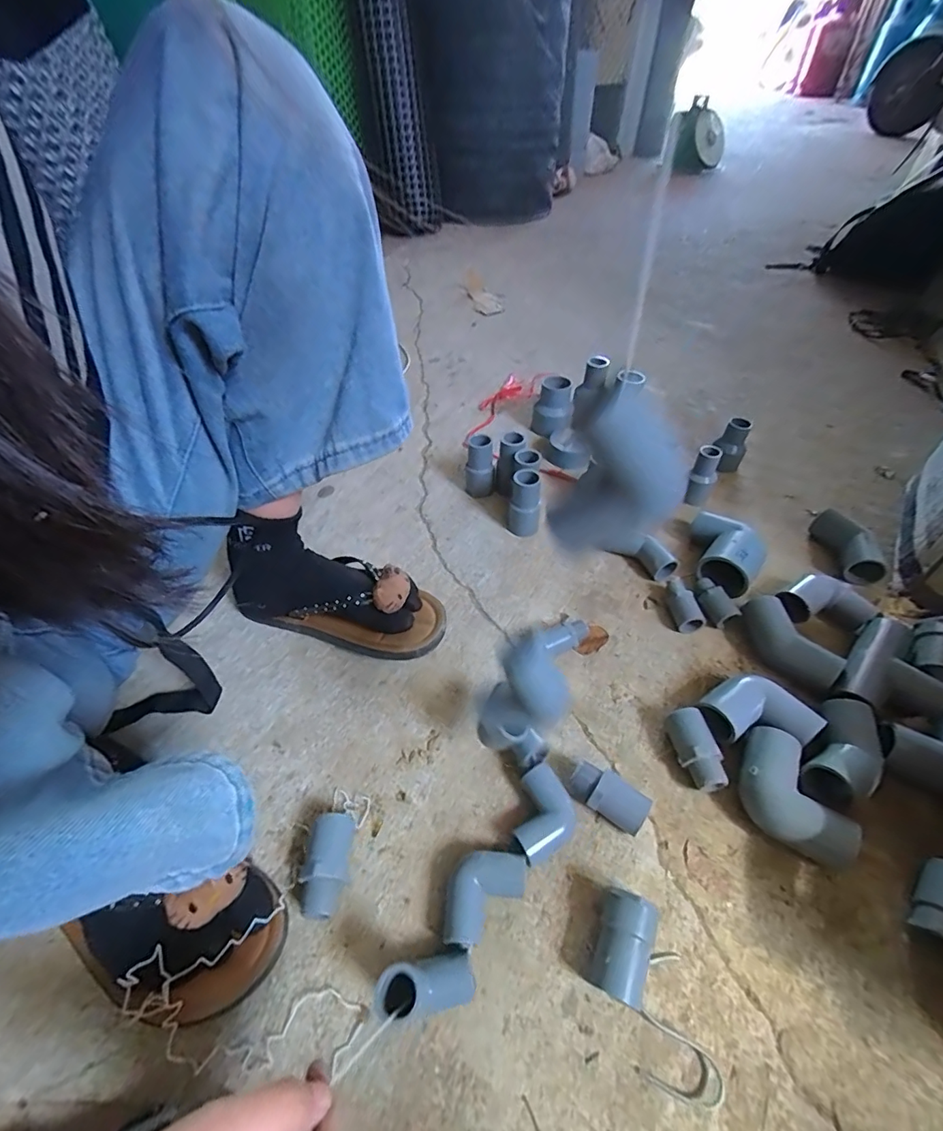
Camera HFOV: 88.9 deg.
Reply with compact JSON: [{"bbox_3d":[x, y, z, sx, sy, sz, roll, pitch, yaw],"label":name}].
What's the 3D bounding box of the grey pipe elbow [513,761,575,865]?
[{"bbox_3d":[0.053,0.200,0.385,0.057,0.027,0.052,-30,54,-24],"label":"grey pipe elbow"}]

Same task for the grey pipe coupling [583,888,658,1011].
[{"bbox_3d":[0.100,0.257,0.324,0.033,0.042,0.056,18,50,16],"label":"grey pipe coupling"}]

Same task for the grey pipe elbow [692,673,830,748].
[{"bbox_3d":[0.252,0.140,0.434,0.075,0.037,0.076,-27,53,-22],"label":"grey pipe elbow"}]

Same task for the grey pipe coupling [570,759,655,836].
[{"bbox_3d":[0.112,0.192,0.396,0.061,0.031,0.031,25,53,21],"label":"grey pipe coupling"}]

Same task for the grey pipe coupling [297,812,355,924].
[{"bbox_3d":[-0.106,0.227,0.362,0.032,0.035,0.064,-3,48,-2],"label":"grey pipe coupling"}]

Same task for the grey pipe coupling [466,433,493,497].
[{"bbox_3d":[0.011,-0.134,0.657,0.037,0.083,0.030,1,48,1],"label":"grey pipe coupling"}]

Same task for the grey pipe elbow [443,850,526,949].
[{"bbox_3d":[0.006,0.237,0.350,0.070,0.028,0.042,-32,55,-25],"label":"grey pipe elbow"}]

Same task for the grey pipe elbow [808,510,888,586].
[{"bbox_3d":[0.456,-0.022,0.582,0.037,0.040,0.100,-2,48,-2],"label":"grey pipe elbow"}]

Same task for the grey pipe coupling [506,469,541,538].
[{"bbox_3d":[0.067,-0.080,0.610,0.040,0.079,0.034,5,48,5],"label":"grey pipe coupling"}]

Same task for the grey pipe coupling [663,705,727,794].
[{"bbox_3d":[0.194,0.161,0.421,0.031,0.036,0.063,-7,48,-6],"label":"grey pipe coupling"}]

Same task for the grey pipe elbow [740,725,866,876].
[{"bbox_3d":[0.251,0.186,0.384,0.060,0.041,0.104,-15,49,-13],"label":"grey pipe elbow"}]

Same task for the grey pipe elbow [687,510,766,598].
[{"bbox_3d":[0.295,-0.016,0.568,0.093,0.061,0.107,28,54,24],"label":"grey pipe elbow"}]

